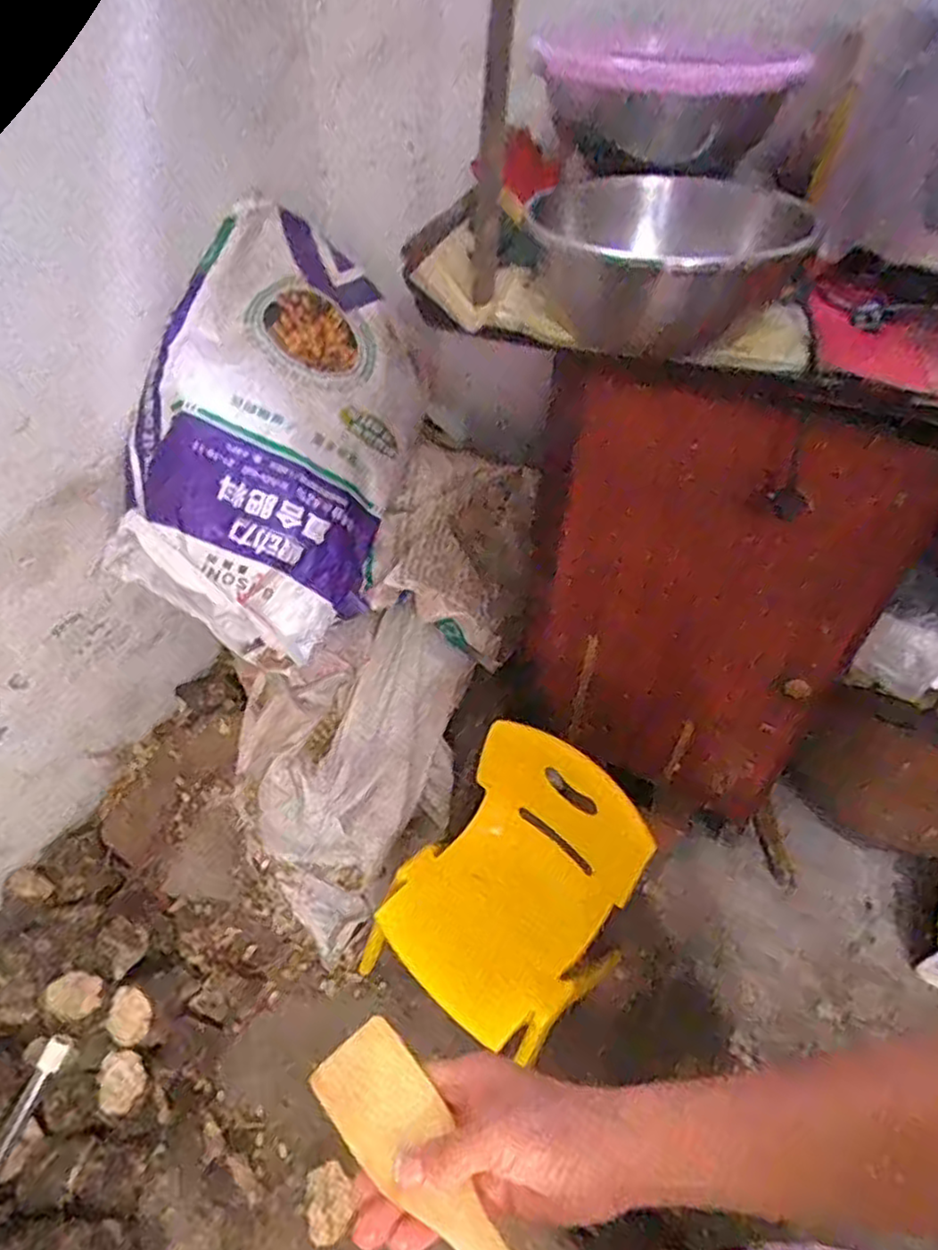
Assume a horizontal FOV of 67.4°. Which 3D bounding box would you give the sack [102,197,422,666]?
[{"bbox_3d":[-0.323,-0.308,1.209,0.436,0.210,0.691,20,74,-27],"label":"sack"}]

